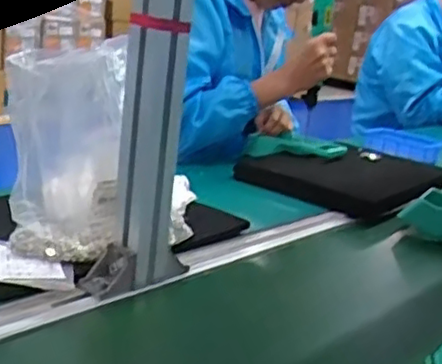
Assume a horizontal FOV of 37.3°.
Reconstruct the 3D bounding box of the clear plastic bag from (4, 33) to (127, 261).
[{"bbox_3d":[-0.144,-0.026,0.667,0.103,0.211,0.115,10,22,7],"label":"clear plastic bag"}]

